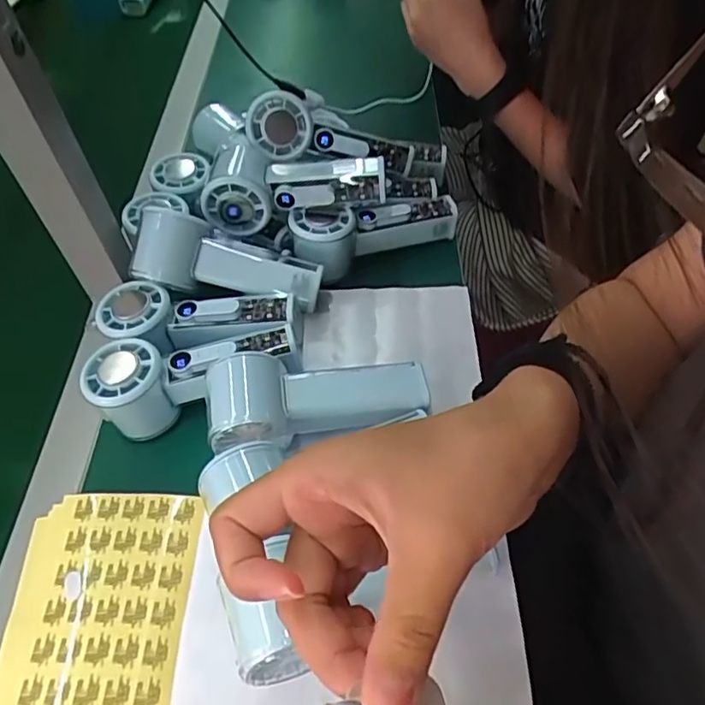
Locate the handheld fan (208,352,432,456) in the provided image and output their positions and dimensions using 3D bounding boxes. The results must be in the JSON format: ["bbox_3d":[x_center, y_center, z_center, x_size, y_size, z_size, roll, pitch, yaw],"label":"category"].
[{"bbox_3d":[-0.027,0.033,0.421,0.159,0.061,0.061,-12,52,-3],"label":"handheld fan"}]

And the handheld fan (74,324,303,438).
[{"bbox_3d":[-0.115,0.020,0.439,0.150,0.053,0.054,-11,52,-2],"label":"handheld fan"}]

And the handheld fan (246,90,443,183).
[{"bbox_3d":[0.005,-0.199,0.564,0.209,0.049,0.054,3,48,-25],"label":"handheld fan"}]

